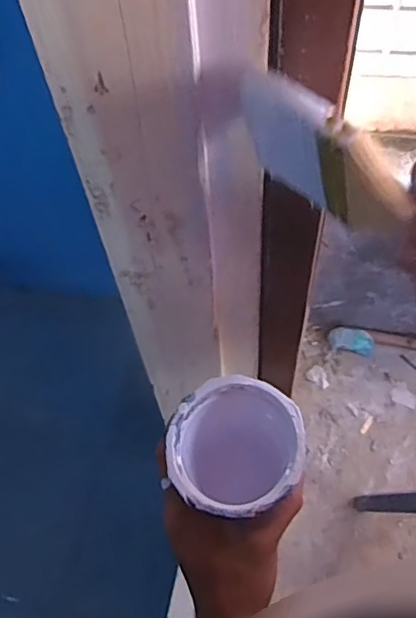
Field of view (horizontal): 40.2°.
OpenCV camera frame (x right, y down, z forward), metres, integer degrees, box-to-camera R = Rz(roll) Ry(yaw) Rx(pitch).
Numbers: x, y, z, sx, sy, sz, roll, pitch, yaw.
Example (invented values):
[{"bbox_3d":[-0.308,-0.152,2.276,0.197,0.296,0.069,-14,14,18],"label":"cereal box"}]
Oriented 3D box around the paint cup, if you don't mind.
[{"bbox_3d":[0.022,0.113,0.416,0.089,0.099,0.089,-2,58,3],"label":"paint cup"}]

